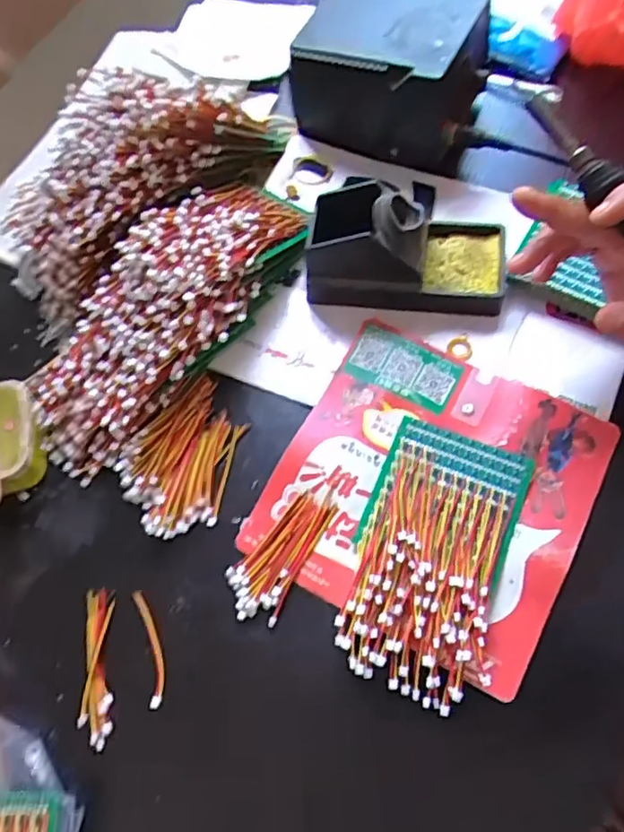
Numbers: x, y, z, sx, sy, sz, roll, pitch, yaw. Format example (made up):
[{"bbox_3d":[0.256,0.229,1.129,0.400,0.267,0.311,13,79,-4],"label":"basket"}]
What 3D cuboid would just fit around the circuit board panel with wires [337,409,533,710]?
[{"bbox_3d":[0.077,0.088,0.389,0.093,0.024,0.167,14,67,11],"label":"circuit board panel with wires"}]

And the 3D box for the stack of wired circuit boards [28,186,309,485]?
[{"bbox_3d":[-0.105,-0.084,0.453,0.101,0.087,0.280,35,79,20],"label":"stack of wired circuit boards"}]

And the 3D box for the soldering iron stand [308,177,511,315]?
[{"bbox_3d":[0.071,-0.129,0.451,0.146,0.071,0.072,6,66,9],"label":"soldering iron stand"}]

